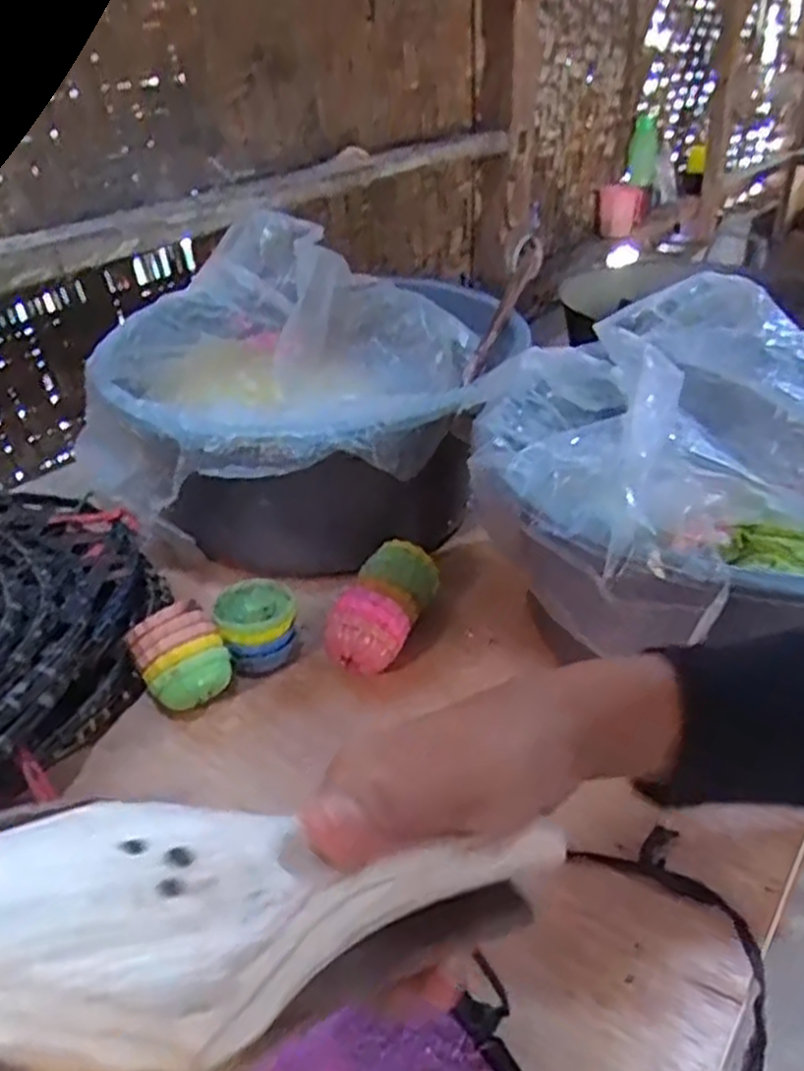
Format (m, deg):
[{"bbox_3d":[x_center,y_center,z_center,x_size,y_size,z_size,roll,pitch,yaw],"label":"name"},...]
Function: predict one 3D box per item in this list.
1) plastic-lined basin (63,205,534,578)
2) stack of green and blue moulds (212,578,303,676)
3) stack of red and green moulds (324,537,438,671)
[{"bbox_3d":[-0.099,-0.137,0.788,0.368,0.220,0.402,-2,34,1],"label":"plastic-lined basin"},{"bbox_3d":[-0.114,0.074,0.624,0.063,0.054,0.069,-10,34,-11],"label":"stack of green and blue moulds"},{"bbox_3d":[-0.014,0.061,0.637,0.066,0.060,0.122,8,35,15],"label":"stack of red and green moulds"}]

